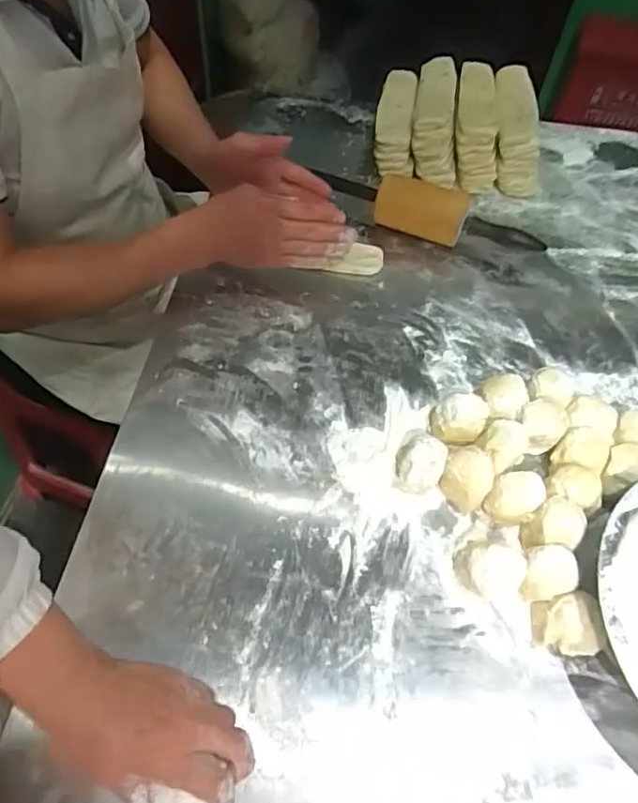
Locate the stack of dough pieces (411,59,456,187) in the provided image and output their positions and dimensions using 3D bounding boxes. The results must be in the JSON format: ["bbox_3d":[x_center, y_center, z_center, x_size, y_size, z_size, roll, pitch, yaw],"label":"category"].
[{"bbox_3d":[0.176,-0.424,0.865,0.071,0.097,0.174,8,57,2],"label":"stack of dough pieces"}]

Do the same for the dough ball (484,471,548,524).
[{"bbox_3d":[0.188,0.099,0.566,0.059,0.047,0.043,-36,66,-23],"label":"dough ball"}]

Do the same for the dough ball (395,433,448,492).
[{"bbox_3d":[0.101,0.064,0.581,0.046,0.050,0.048,1,57,-2],"label":"dough ball"}]

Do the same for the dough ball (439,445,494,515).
[{"bbox_3d":[0.145,0.077,0.574,0.045,0.053,0.049,1,57,-2],"label":"dough ball"}]

